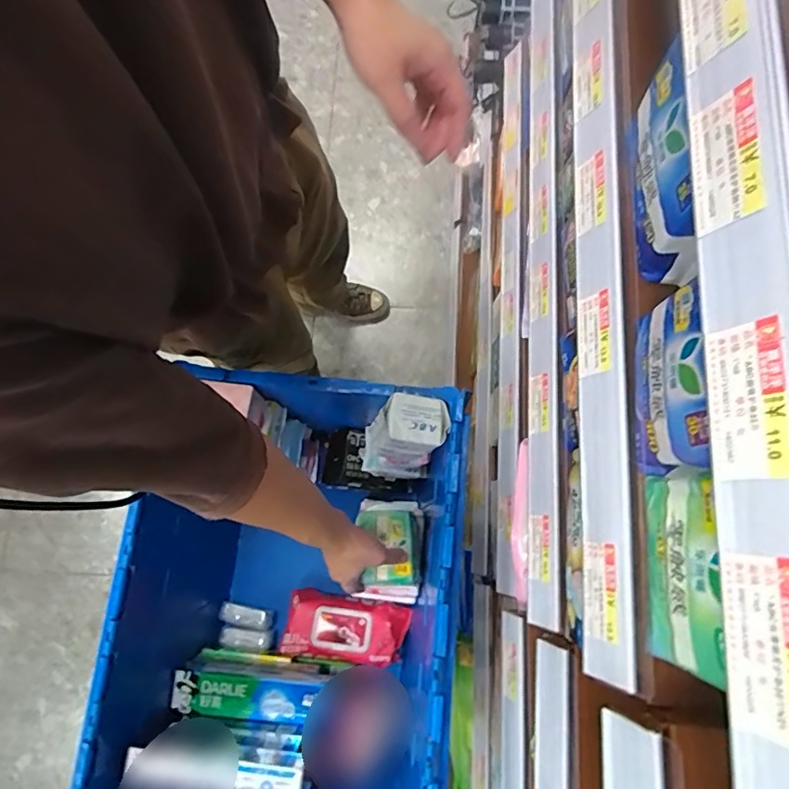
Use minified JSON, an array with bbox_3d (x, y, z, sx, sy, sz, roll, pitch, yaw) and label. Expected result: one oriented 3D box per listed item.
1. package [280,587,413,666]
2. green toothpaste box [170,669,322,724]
[{"bbox_3d":[-0.084,0.405,0.914,0.207,0.042,0.096,8,77,3],"label":"package"},{"bbox_3d":[-0.227,0.456,0.794,0.211,0.037,0.056,4,77,2],"label":"green toothpaste box"}]

